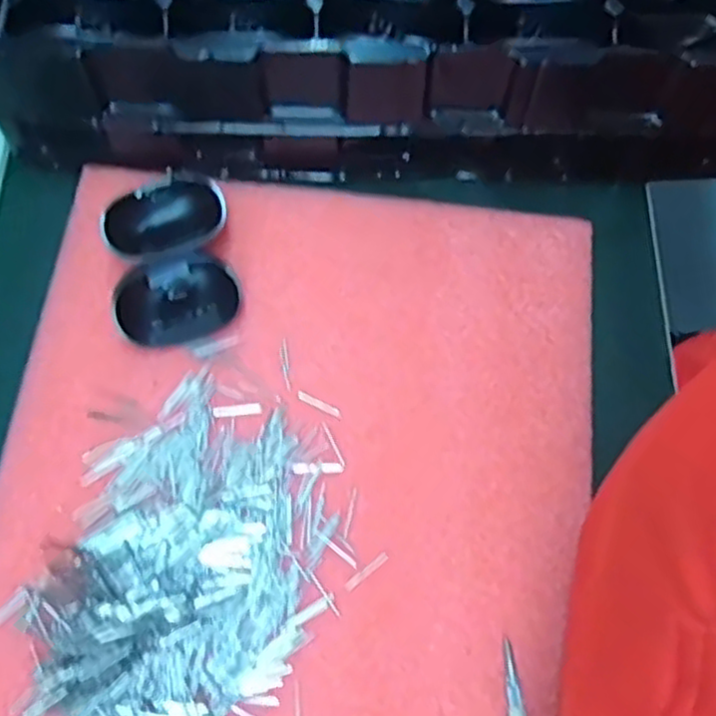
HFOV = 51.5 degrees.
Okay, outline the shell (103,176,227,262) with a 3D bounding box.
[{"bbox_3d":[-0.092,-0.066,0.359,0.058,0.026,0.036,-12,69,-5],"label":"shell"}]

